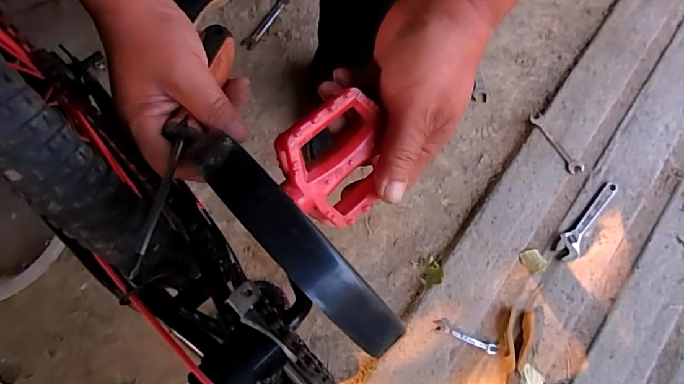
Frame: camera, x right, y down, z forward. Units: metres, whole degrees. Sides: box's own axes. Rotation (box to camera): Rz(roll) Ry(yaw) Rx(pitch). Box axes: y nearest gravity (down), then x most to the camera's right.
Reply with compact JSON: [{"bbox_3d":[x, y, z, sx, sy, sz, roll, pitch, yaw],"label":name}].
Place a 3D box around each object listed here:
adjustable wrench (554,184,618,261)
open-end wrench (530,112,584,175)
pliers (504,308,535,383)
[{"bbox_3d":[0.492,0.053,0.883,0.044,0.008,0.197,35,77,9],"label":"adjustable wrench"},{"bbox_3d":[0.449,-0.103,0.915,0.032,0.006,0.156,-29,77,-8],"label":"open-end wrench"},{"bbox_3d":[0.315,0.300,0.795,0.047,0.014,0.167,18,75,4],"label":"pliers"}]

